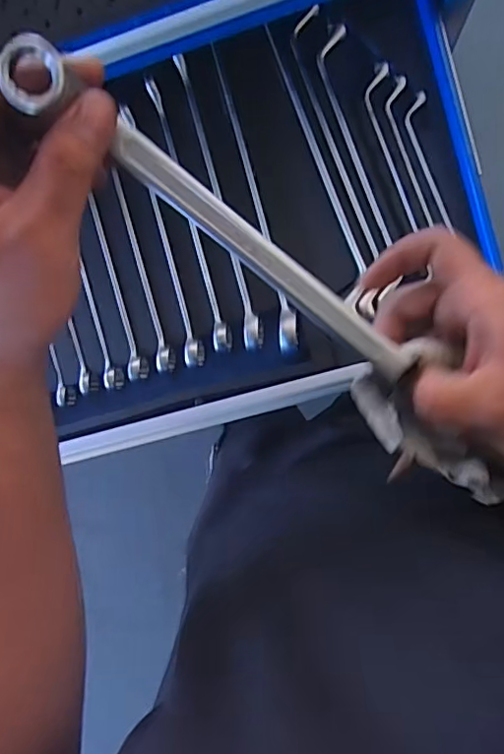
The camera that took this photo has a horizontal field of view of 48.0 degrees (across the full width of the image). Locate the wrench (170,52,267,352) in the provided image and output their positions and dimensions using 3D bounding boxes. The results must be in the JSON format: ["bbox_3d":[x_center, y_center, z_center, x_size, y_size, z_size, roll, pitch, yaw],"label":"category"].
[{"bbox_3d":[-0.028,-0.156,0.508,0.017,0.018,0.266,-14,92,8],"label":"wrench"}]

